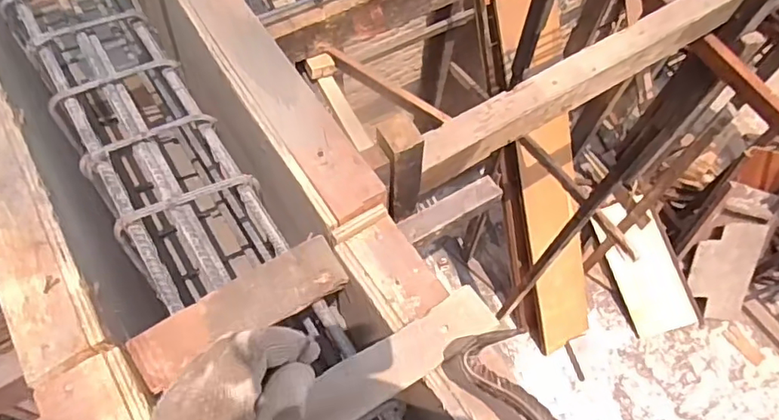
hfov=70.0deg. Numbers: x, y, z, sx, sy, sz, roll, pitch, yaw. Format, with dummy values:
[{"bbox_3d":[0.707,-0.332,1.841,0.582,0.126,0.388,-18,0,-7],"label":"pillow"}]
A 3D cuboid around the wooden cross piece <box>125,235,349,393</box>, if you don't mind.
[{"bbox_3d":[-0.135,0.090,0.513,0.196,0.019,0.053,-27,65,-15],"label":"wooden cross piece"}]

